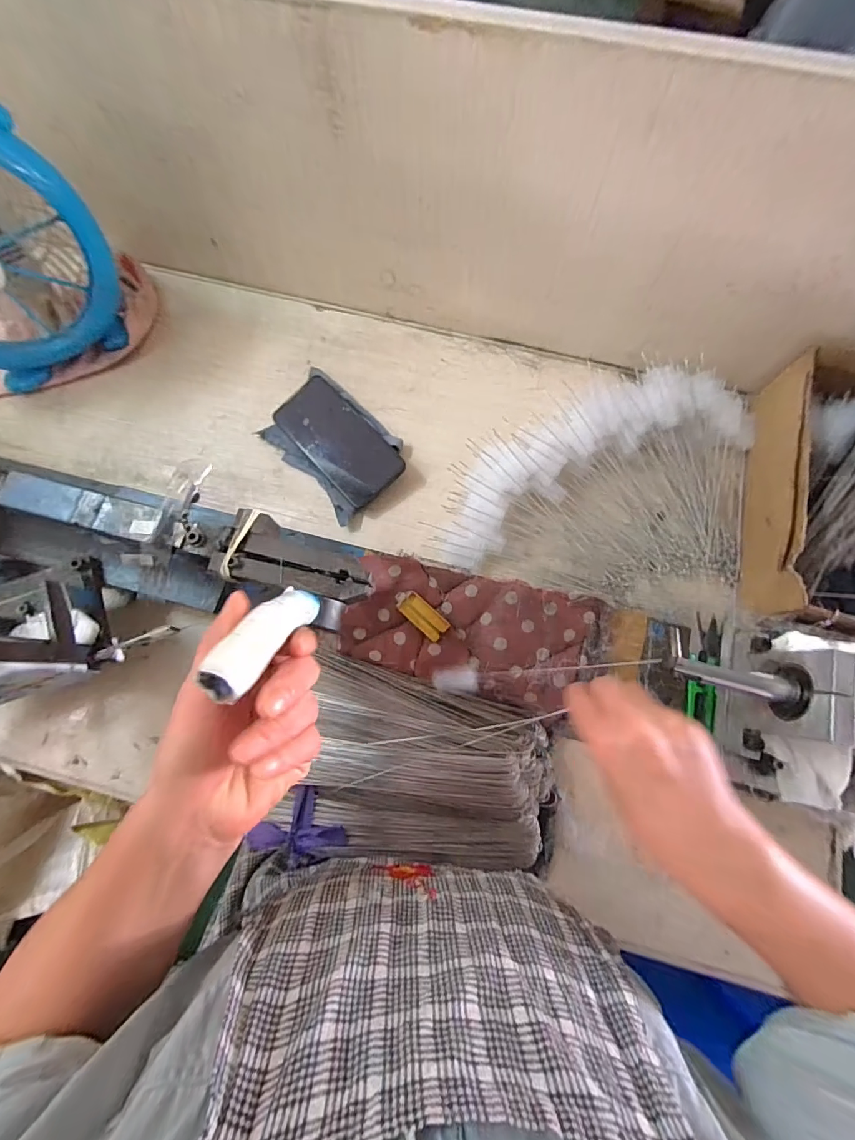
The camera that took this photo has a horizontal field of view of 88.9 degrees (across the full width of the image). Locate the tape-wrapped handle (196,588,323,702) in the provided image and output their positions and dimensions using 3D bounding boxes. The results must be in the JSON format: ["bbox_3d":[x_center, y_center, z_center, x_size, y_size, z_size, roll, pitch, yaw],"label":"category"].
[{"bbox_3d":[-0.093,0.037,0.254,0.024,0.099,0.022,6,115,13],"label":"tape-wrapped handle"}]

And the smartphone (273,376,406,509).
[{"bbox_3d":[-0.104,-0.150,0.501,0.076,0.009,0.159,-43,81,2],"label":"smartphone"}]

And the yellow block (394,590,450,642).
[{"bbox_3d":[-0.006,0.041,0.410,0.056,0.007,0.023,42,79,8],"label":"yellow block"}]

